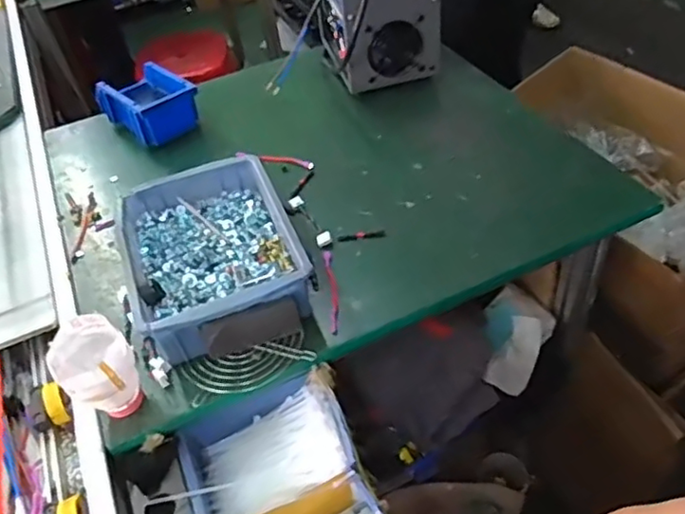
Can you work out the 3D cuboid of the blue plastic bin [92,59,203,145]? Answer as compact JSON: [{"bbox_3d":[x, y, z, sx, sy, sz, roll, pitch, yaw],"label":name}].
[{"bbox_3d":[-0.312,-0.244,0.975,0.105,0.079,0.159,-37,51,-26],"label":"blue plastic bin"}]

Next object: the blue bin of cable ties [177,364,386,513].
[{"bbox_3d":[-0.056,0.245,0.610,0.170,0.075,0.240,-19,46,-10],"label":"blue bin of cable ties"}]

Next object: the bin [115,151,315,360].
[{"bbox_3d":[-0.153,-0.007,0.716,0.182,0.085,0.244,-20,46,-11],"label":"bin"}]

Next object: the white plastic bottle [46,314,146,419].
[{"bbox_3d":[-0.231,0.116,0.590,0.072,0.112,0.064,32,58,34],"label":"white plastic bottle"}]

